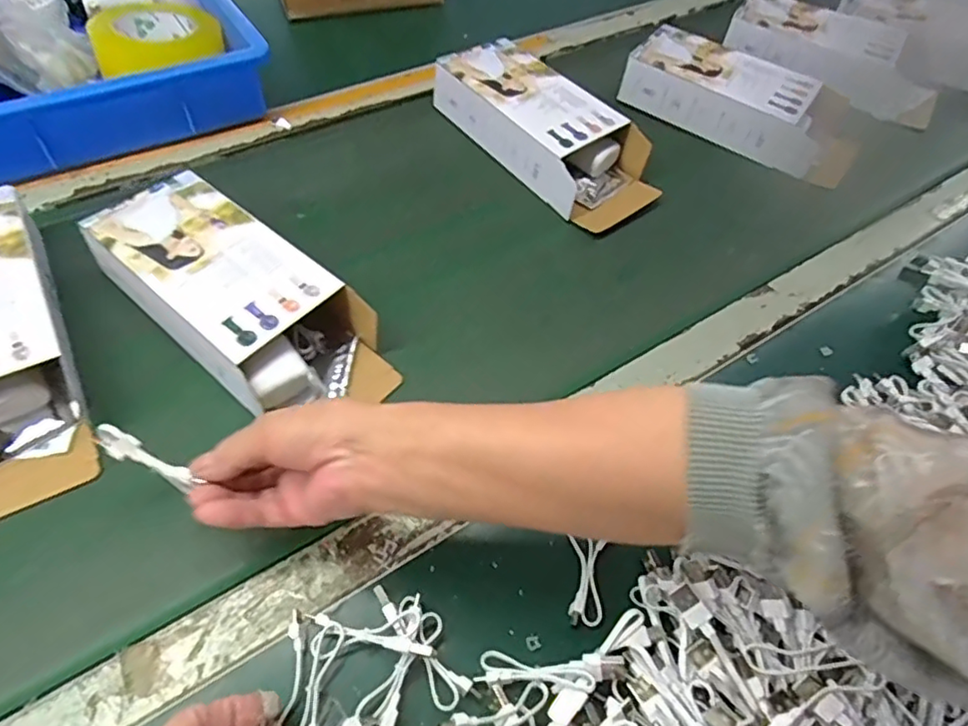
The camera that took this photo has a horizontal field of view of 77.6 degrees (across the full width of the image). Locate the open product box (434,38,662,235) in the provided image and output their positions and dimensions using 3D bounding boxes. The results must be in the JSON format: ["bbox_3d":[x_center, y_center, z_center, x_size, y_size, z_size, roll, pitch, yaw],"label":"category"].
[{"bbox_3d":[0.062,-0.237,0.614,0.100,0.060,0.253,-36,69,-20],"label":"open product box"}]

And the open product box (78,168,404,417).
[{"bbox_3d":[-0.186,-0.049,0.462,0.249,0.049,0.109,36,63,17],"label":"open product box"}]

